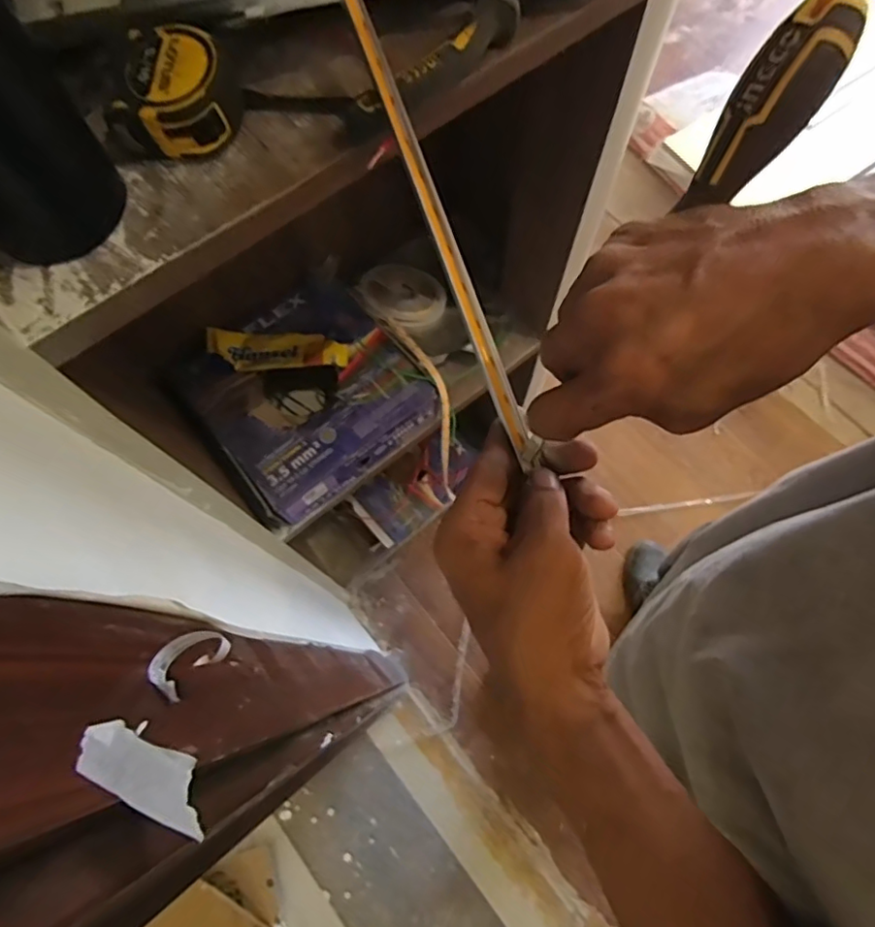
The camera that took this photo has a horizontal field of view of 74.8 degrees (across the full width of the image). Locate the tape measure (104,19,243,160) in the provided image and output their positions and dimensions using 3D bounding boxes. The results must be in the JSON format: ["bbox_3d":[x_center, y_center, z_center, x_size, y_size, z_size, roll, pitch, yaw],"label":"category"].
[{"bbox_3d":[-0.150,-0.216,0.333,0.063,0.039,0.068,6,71,2],"label":"tape measure"}]

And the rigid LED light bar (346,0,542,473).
[{"bbox_3d":[-0.030,-0.216,0.319,0.013,0.013,0.457,-20,89,-6],"label":"rigid LED light bar"}]

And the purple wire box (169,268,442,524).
[{"bbox_3d":[-0.175,-0.096,0.777,0.266,0.071,0.258,-39,75,-12],"label":"purple wire box"}]

